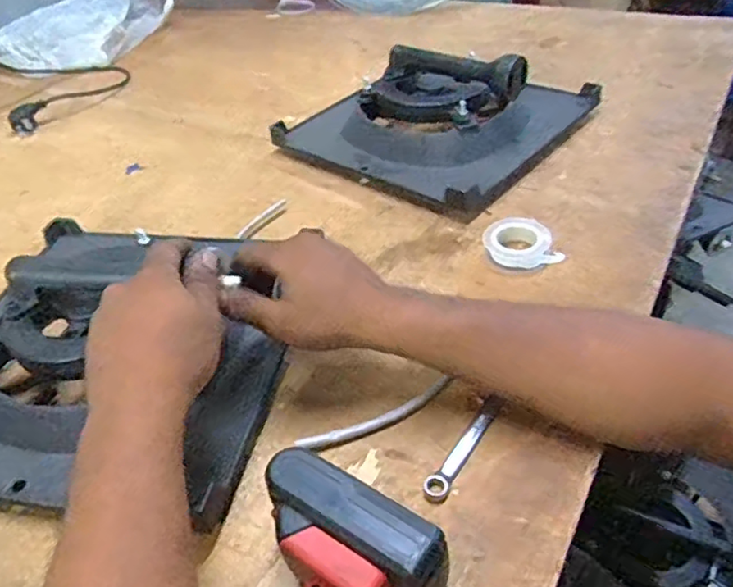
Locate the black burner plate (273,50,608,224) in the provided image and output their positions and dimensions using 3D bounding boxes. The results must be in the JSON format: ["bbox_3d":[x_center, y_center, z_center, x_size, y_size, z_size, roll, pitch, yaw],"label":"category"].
[{"bbox_3d":[0.086,-0.239,0.741,0.278,0.101,0.286,27,51,33],"label":"black burner plate"}]

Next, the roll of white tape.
[{"bbox_3d":[0.142,-0.049,0.574,0.063,0.019,0.066,-4,41,4],"label":"roll of white tape"}]

